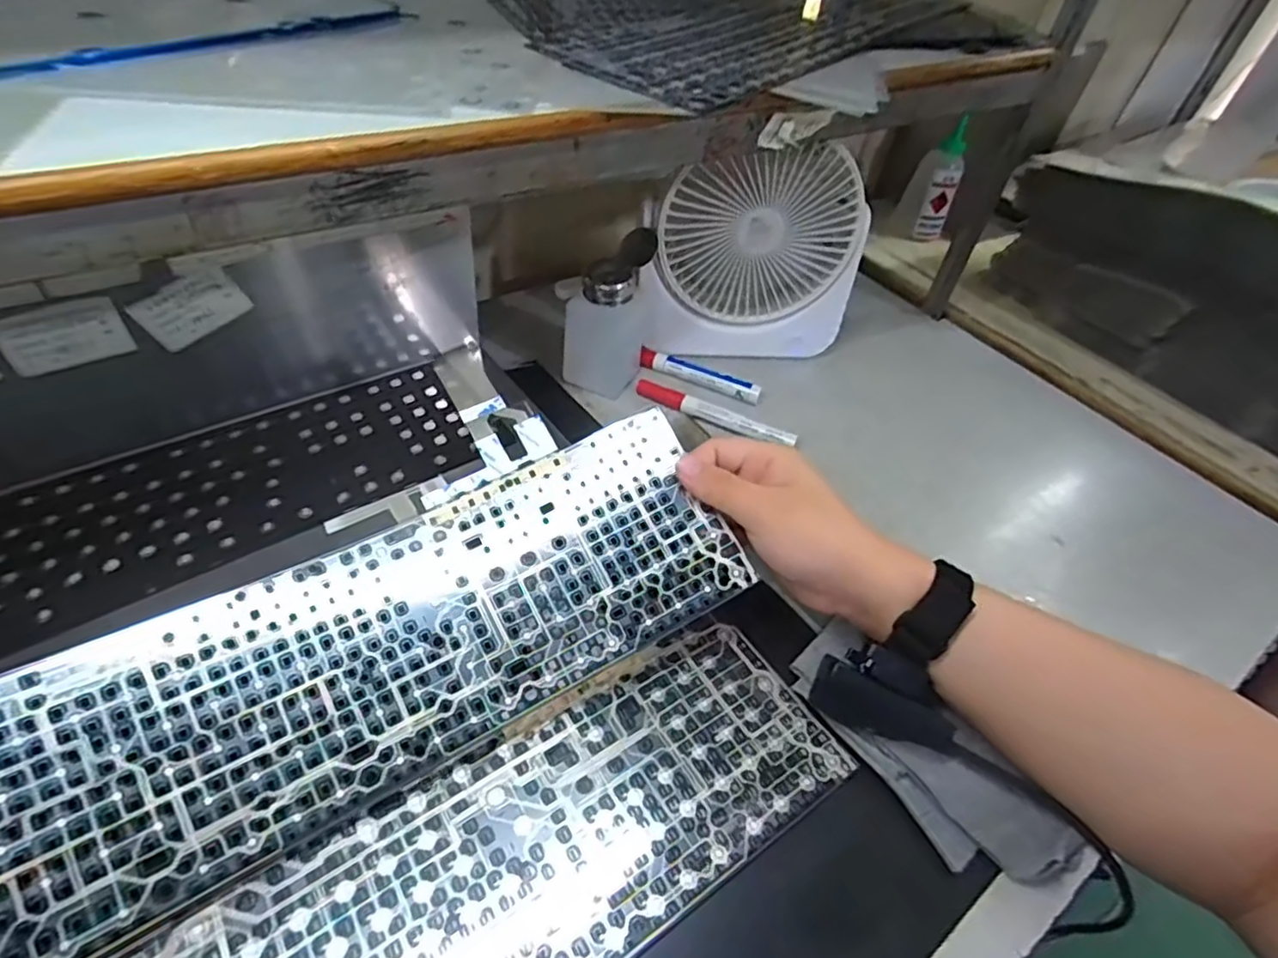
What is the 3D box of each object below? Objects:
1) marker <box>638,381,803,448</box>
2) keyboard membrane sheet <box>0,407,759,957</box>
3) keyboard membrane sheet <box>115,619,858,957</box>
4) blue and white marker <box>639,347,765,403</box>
[{"bbox_3d":[0.061,-0.054,0.535,0.138,0.014,0.012,23,47,16],"label":"marker"},{"bbox_3d":[-0.142,0.092,0.314,0.409,0.027,0.121,-24,77,-23],"label":"keyboard membrane sheet"},{"bbox_3d":[-0.089,0.193,0.286,0.415,0.004,0.115,-23,52,-27],"label":"keyboard membrane sheet"},{"bbox_3d":[0.053,-0.090,0.566,0.108,0.013,0.015,23,47,16],"label":"blue and white marker"}]

